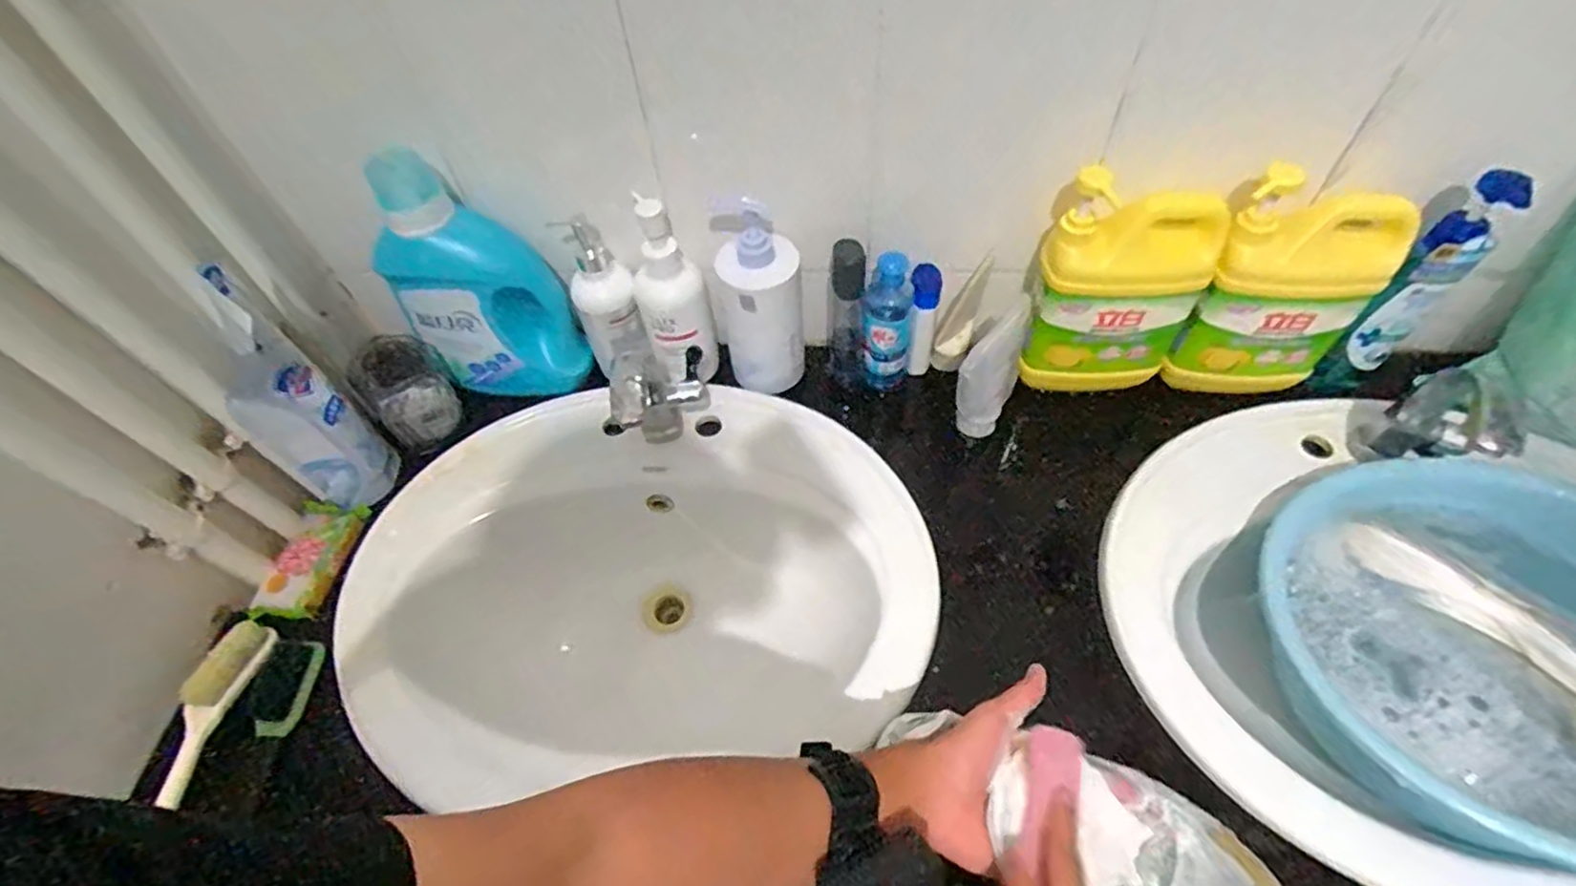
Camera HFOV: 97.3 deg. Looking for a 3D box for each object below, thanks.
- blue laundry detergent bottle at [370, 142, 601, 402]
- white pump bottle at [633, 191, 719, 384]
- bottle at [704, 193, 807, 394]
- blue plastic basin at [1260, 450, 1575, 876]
[{"bbox_3d":[-0.313,-0.156,0.699,0.153,0.254,0.069,1,55,5],"label":"blue laundry detergent bottle"},{"bbox_3d":[-0.117,-0.146,0.709,0.075,0.192,0.066,-7,55,-1],"label":"white pump bottle"},{"bbox_3d":[-0.029,-0.153,0.725,0.094,0.186,0.103,-11,55,-4],"label":"bottle"},{"bbox_3d":[0.552,0.158,0.547,0.283,0.113,0.307,-2,55,3],"label":"blue plastic basin"}]

